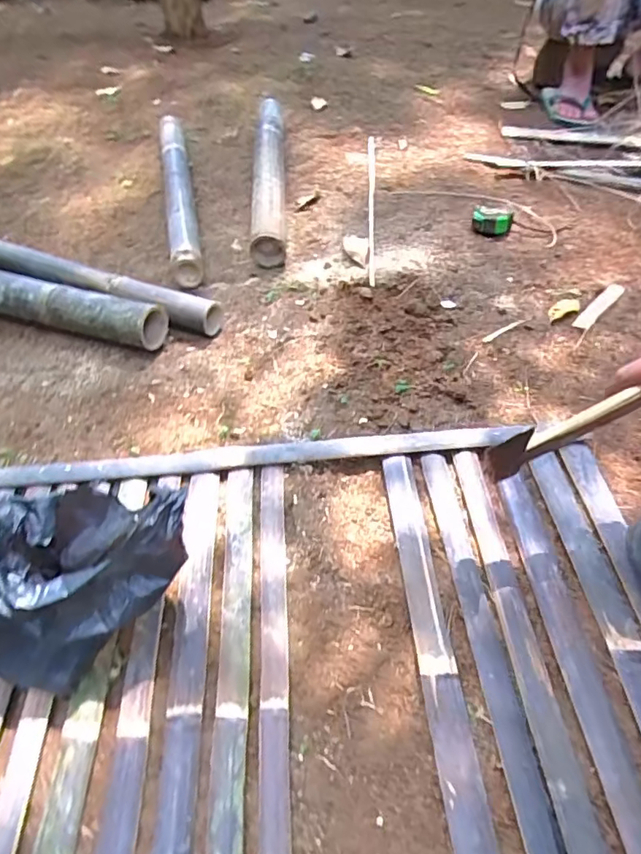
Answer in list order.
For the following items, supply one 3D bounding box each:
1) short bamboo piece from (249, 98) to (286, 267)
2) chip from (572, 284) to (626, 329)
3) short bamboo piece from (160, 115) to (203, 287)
[{"bbox_3d":[-0.116,-0.577,1.188,0.068,0.080,0.653,-3,49,-1],"label":"short bamboo piece"},{"bbox_3d":[0.471,-0.206,0.888,0.028,0.008,0.142,36,59,28],"label":"chip"},{"bbox_3d":[-0.319,-0.543,1.177,0.059,0.063,0.707,-11,50,-7],"label":"short bamboo piece"}]

